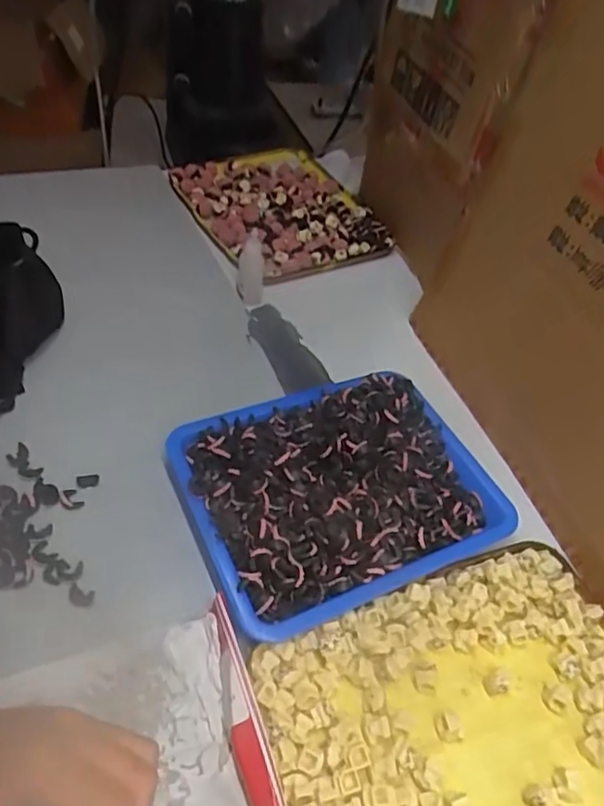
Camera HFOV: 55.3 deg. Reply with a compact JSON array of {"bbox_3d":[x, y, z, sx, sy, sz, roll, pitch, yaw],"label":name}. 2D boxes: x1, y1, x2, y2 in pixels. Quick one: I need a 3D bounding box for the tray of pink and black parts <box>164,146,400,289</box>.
[{"bbox_3d":[-0.026,-0.244,0.701,0.206,0.023,0.226,-22,56,-21],"label":"tray of pink and black parts"}]

